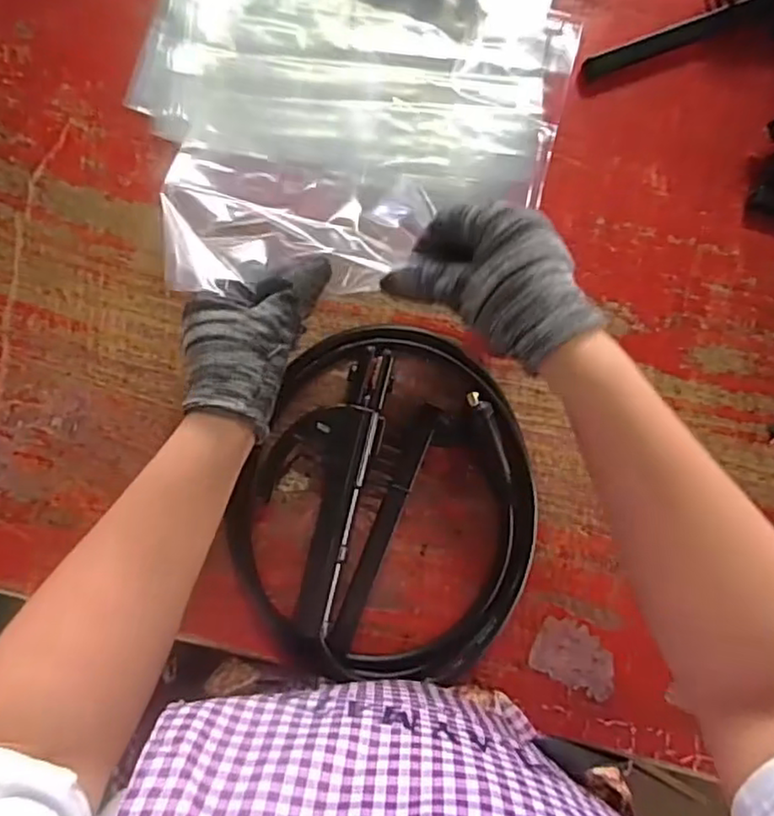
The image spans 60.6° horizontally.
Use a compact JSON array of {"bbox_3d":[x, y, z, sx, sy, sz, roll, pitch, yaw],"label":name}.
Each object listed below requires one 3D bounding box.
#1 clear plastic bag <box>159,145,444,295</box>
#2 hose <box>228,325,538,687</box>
[{"bbox_3d":[-0.053,-0.119,0.419,0.163,0.021,0.107,2,63,-11],"label":"clear plastic bag"},{"bbox_3d":[0.007,0.067,0.462,0.201,0.032,0.238,19,86,-3],"label":"hose"}]

